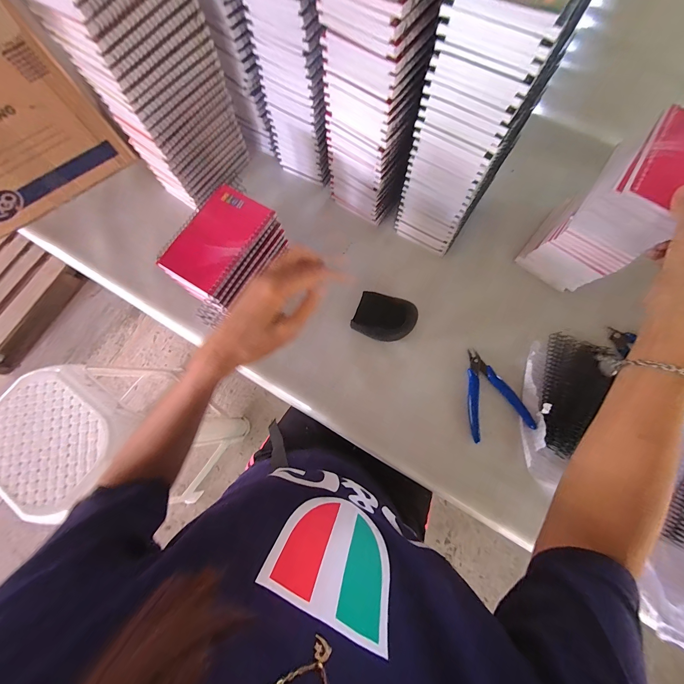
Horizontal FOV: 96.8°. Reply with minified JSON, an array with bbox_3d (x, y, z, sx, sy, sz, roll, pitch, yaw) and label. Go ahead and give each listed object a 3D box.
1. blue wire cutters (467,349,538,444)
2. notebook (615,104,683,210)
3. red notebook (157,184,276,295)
[{"bbox_3d":[0.202,0.069,0.420,0.083,0.006,0.117,-16,75,-2],"label":"blue wire cutters"},{"bbox_3d":[0.347,-0.181,0.305,0.083,0.014,0.119,34,79,8],"label":"notebook"},{"bbox_3d":[-0.151,-0.125,0.367,0.085,0.010,0.130,32,78,10],"label":"red notebook"}]

